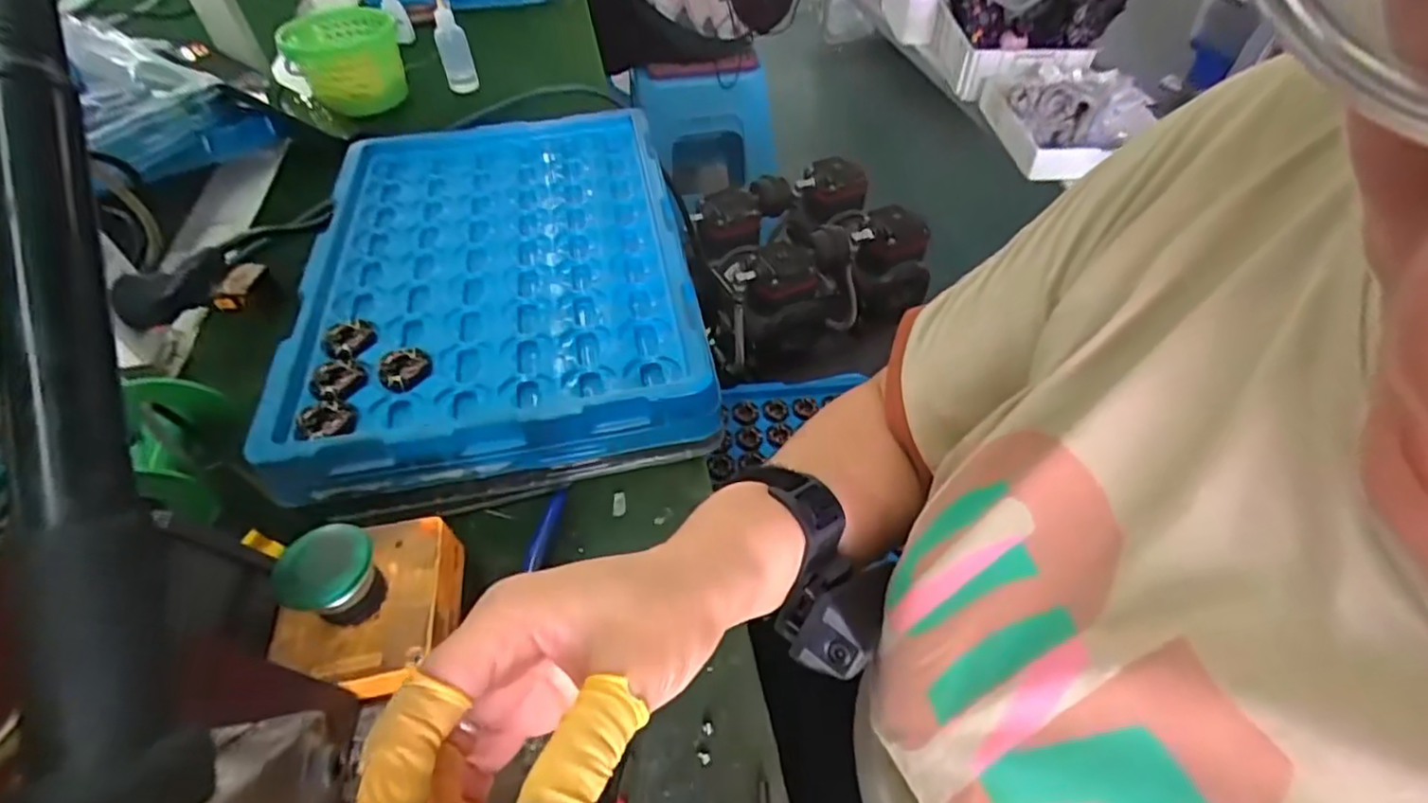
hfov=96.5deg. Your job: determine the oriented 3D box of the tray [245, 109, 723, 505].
[{"bbox_3d":[-0.170,-0.108,0.498,0.280,0.058,0.380,-9,50,-6],"label":"tray"}]

